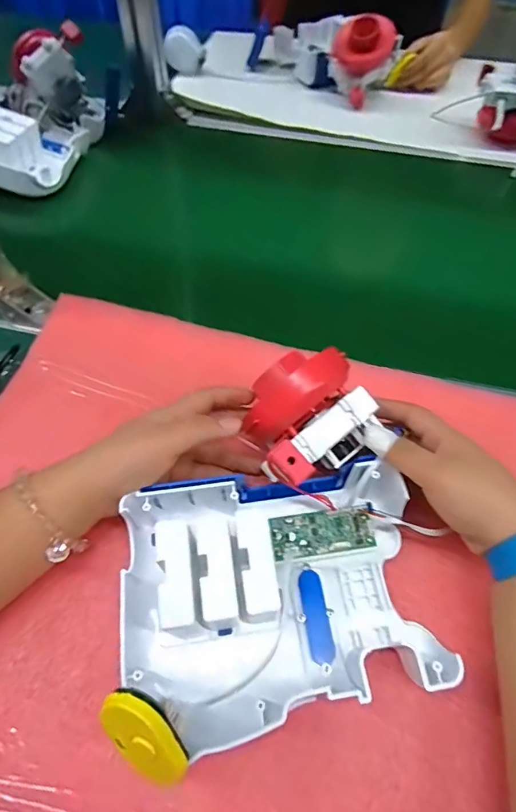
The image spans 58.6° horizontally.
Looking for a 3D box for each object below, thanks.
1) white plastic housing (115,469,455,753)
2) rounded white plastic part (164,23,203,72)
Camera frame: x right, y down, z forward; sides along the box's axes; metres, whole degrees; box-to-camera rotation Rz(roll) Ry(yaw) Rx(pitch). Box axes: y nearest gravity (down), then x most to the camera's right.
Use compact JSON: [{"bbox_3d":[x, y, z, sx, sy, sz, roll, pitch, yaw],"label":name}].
[{"bbox_3d":[0.013,0.110,0.278,0.184,0.063,0.142,-6,59,-5],"label":"white plastic housing"},{"bbox_3d":[-0.125,-0.592,0.771,0.059,0.068,0.027,-9,57,-7],"label":"rounded white plastic part"}]

